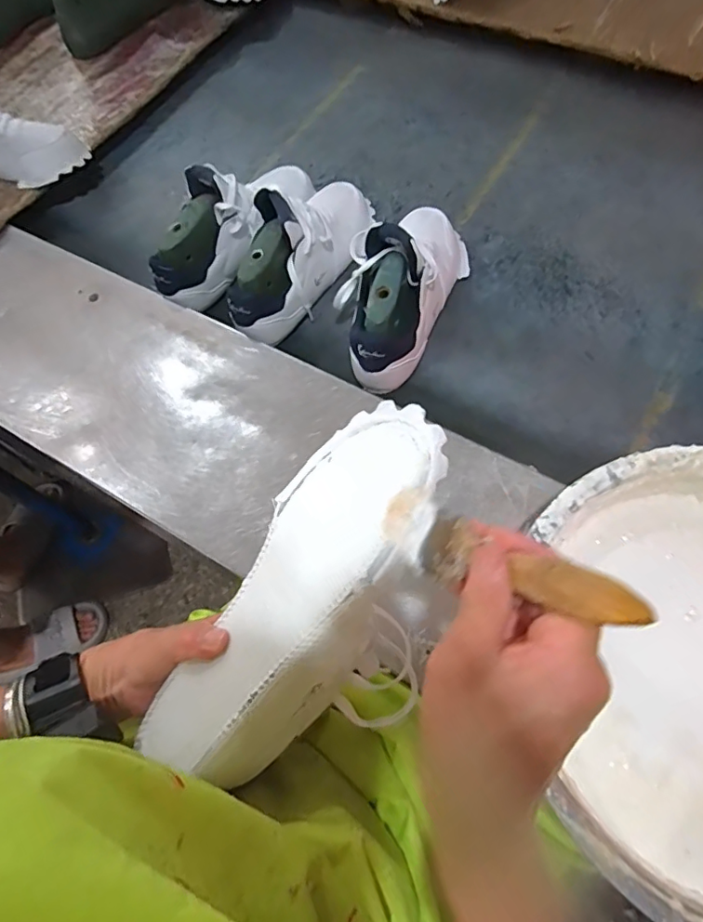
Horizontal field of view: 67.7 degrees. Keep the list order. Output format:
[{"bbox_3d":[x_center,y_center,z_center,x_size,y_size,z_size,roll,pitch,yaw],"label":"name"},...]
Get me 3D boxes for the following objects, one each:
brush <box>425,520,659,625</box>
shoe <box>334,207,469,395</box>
[{"bbox_3d":[0.074,0.052,0.236,0.007,0.113,0.031,15,91,-35],"label":"brush"},{"bbox_3d":[0.059,-0.228,0.631,0.127,0.126,0.275,25,68,14],"label":"shoe"}]

